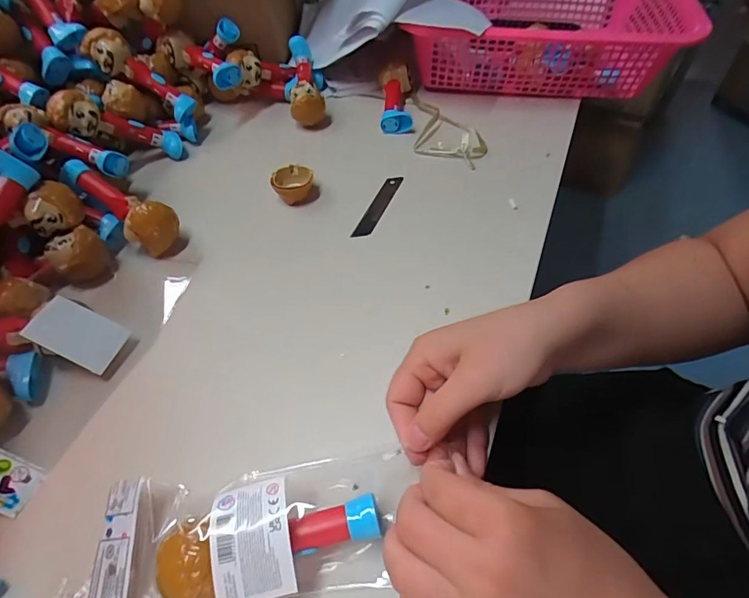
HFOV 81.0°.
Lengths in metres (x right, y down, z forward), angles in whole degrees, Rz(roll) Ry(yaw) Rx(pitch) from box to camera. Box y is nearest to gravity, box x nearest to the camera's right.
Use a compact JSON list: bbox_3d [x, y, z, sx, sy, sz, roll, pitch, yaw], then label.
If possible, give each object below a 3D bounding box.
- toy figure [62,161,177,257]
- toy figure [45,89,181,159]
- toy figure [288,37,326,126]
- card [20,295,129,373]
[{"bbox_3d":[-0.242,-0.087,0.423,0.121,0.057,0.043,26,56,21],"label":"toy figure"},{"bbox_3d":[-0.277,-0.189,0.479,0.126,0.036,0.035,3,39,-49],"label":"toy figure"},{"bbox_3d":[-0.088,-0.277,0.550,0.047,0.040,0.119,-3,66,-5],"label":"toy figure"},{"bbox_3d":[-0.226,0.026,0.335,0.060,0.004,0.039,34,54,-20],"label":"card"}]

